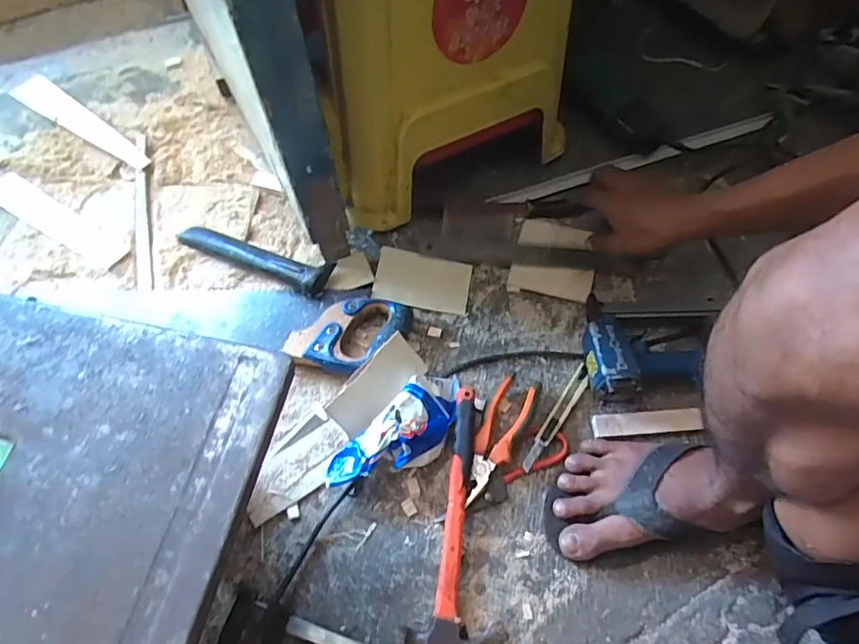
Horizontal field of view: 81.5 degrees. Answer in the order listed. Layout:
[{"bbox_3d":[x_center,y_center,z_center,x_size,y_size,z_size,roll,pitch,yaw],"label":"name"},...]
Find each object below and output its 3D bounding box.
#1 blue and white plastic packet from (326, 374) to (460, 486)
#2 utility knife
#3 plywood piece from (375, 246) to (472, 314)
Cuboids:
[{"bbox_3d":[-0.026,0.124,0.548,0.070,0.057,0.174,42,69,19],"label":"blue and white plastic packet"},{"bbox_3d":[0.150,0.111,0.583,0.018,0.017,0.149,33,66,15],"label":"utility knife"},{"bbox_3d":[-0.009,-0.055,0.664,0.124,0.007,0.082,12,60,-1],"label":"plywood piece"}]

